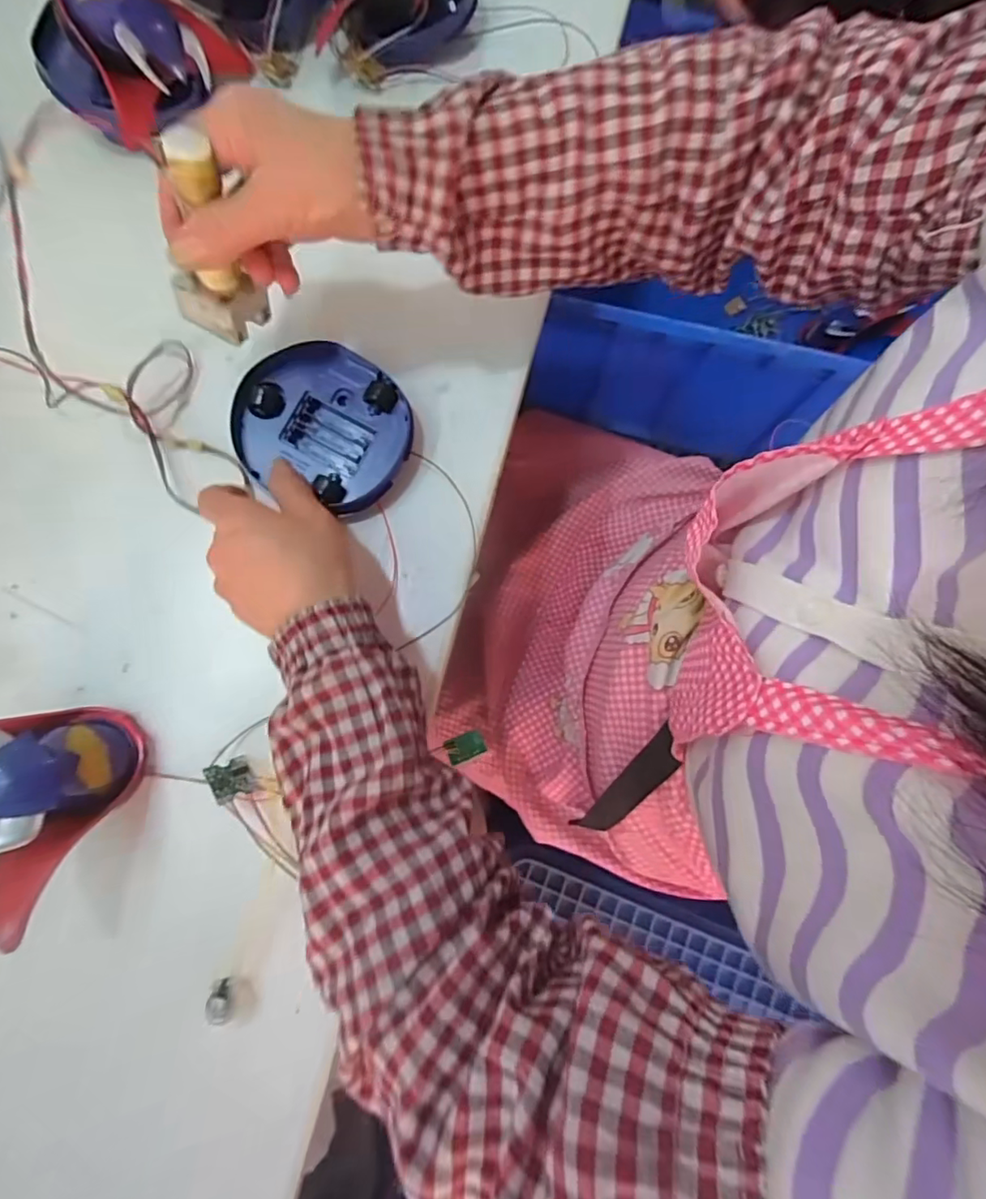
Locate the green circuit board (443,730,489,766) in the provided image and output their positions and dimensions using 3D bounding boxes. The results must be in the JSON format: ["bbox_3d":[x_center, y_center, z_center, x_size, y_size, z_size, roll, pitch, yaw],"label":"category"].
[{"bbox_3d":[-0.017,0.094,0.355,0.026,0.004,0.020,-14,41,-25],"label":"green circuit board"}]

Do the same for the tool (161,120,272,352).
[{"bbox_3d":[-0.155,-0.190,0.298,0.038,0.093,0.031,23,61,4],"label":"tool"}]

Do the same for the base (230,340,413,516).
[{"bbox_3d":[-0.108,-0.110,0.363,0.104,0.027,0.101,0,80,0],"label":"base"}]

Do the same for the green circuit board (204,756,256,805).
[{"bbox_3d":[-0.156,0.107,0.331,0.004,0.025,0.024,-44,64,35],"label":"green circuit board"}]

